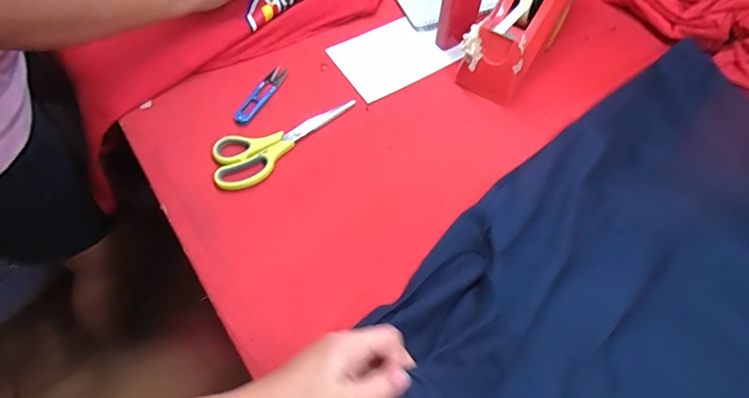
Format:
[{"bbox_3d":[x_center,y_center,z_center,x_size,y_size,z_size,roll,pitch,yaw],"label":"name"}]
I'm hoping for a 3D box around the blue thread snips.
[{"bbox_3d":[-0.141,-0.132,0.603,0.022,0.006,0.099,23,63,12],"label":"blue thread snips"}]

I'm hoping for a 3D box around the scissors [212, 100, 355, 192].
[{"bbox_3d":[-0.114,-0.079,0.569,0.069,0.011,0.186,40,68,20],"label":"scissors"}]

